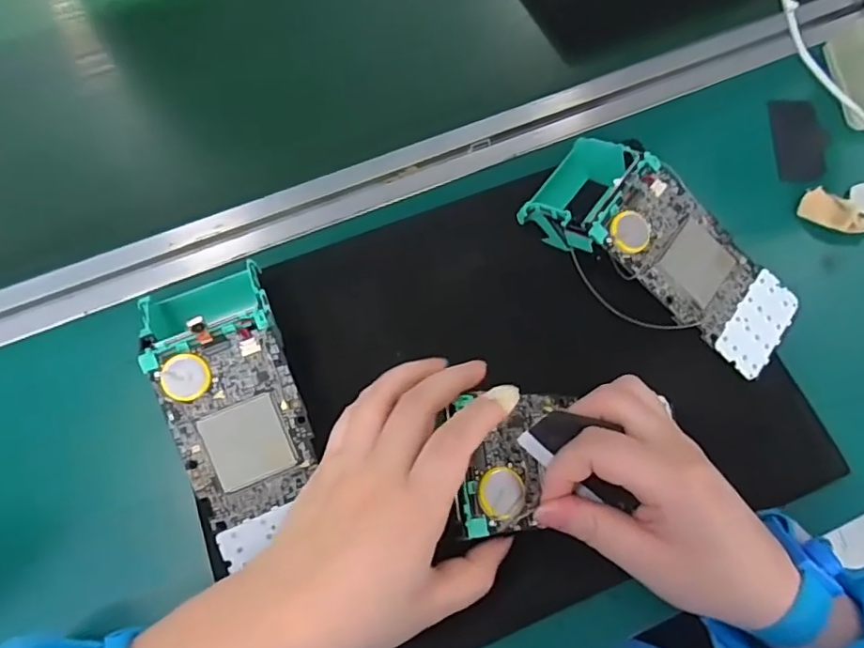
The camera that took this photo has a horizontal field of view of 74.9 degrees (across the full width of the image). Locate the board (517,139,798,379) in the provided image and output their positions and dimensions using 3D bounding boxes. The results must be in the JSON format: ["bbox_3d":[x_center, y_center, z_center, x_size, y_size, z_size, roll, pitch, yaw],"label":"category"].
[{"bbox_3d":[0.142,-0.047,0.343,0.170,0.049,0.079,35,72,16],"label":"board"}]

